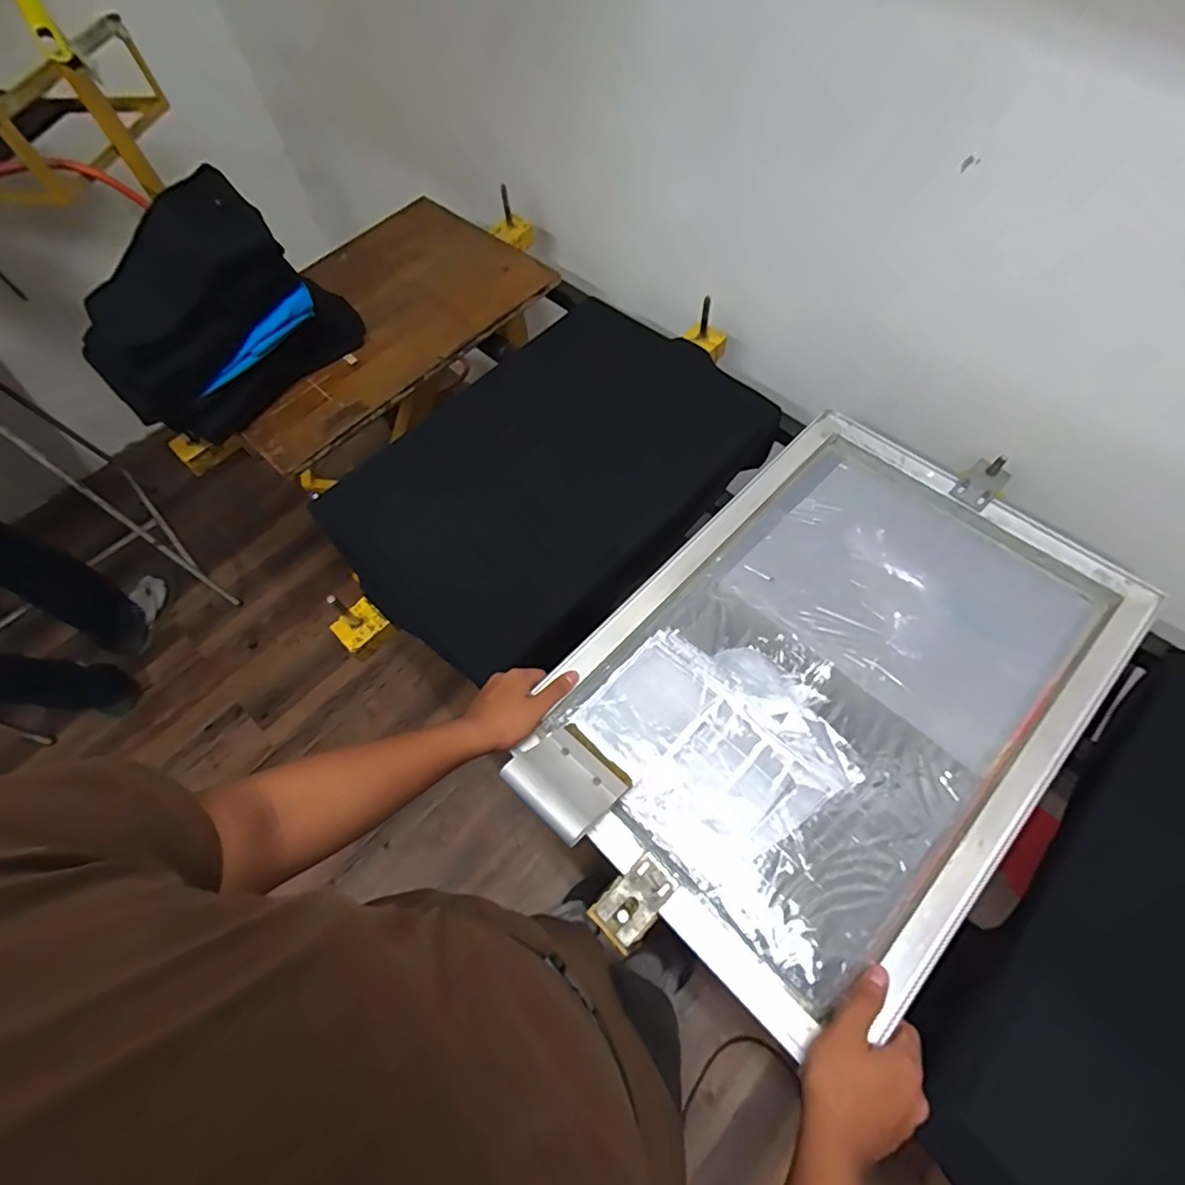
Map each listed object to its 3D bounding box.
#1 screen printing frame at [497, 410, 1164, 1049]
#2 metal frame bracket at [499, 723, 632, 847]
[{"bbox_3d":[0.283,0.091,0.677,0.465,0.042,0.647,40,72,20],"label":"screen printing frame"},{"bbox_3d":[-0.024,0.194,0.603,0.103,0.018,0.123,41,32,19],"label":"metal frame bracket"}]

